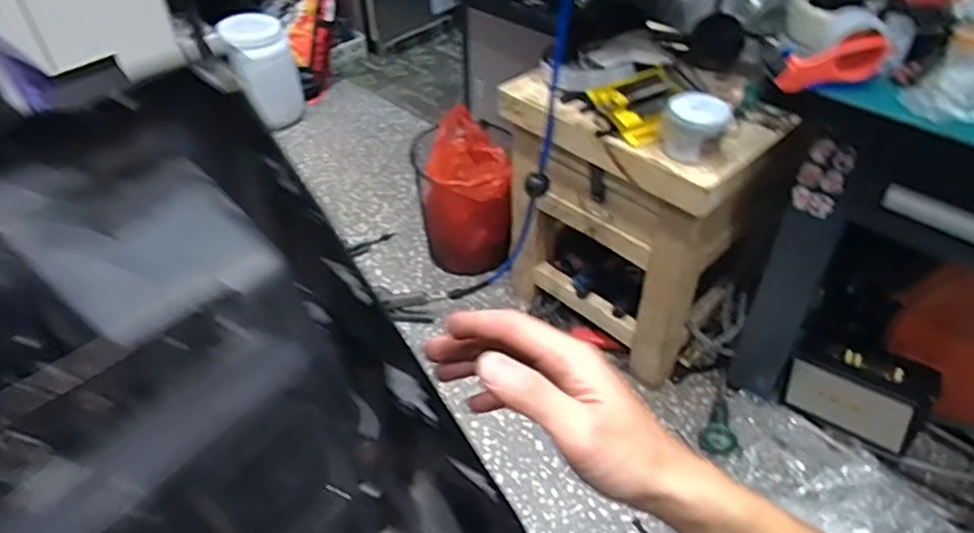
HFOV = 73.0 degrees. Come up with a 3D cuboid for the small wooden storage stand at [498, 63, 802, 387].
[{"bbox_3d":[0.290,-0.100,1.430,0.520,0.566,0.278,26,50,25],"label":"small wooden storage stand"}]

